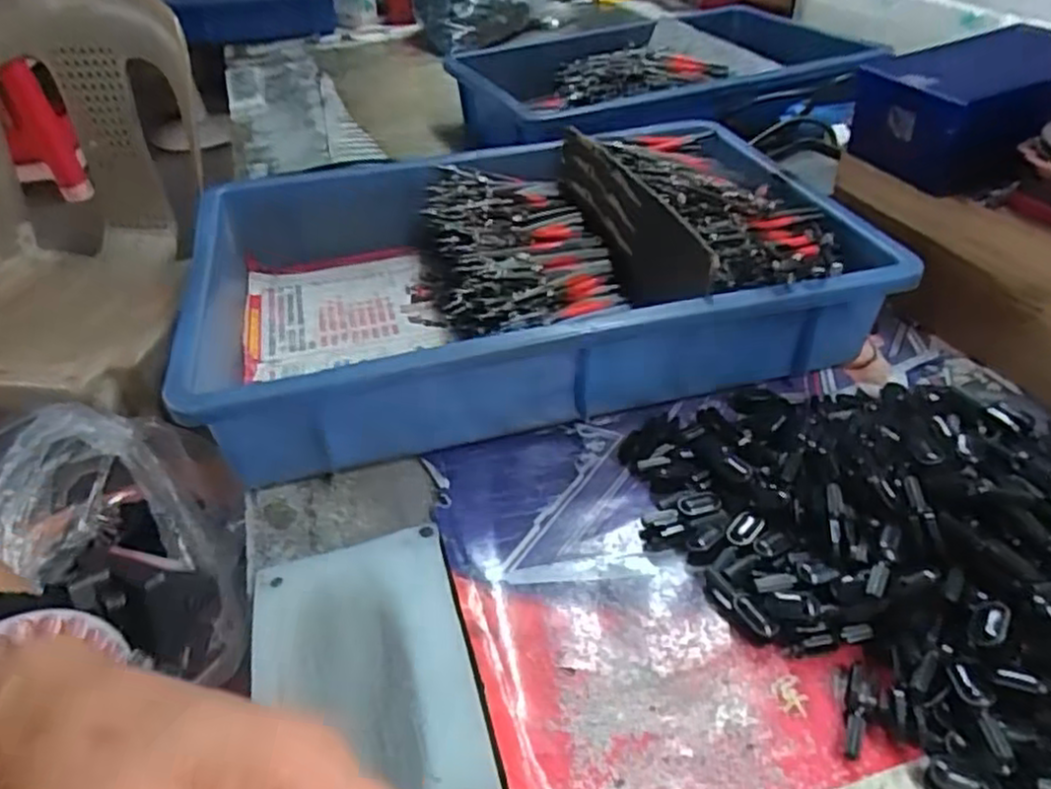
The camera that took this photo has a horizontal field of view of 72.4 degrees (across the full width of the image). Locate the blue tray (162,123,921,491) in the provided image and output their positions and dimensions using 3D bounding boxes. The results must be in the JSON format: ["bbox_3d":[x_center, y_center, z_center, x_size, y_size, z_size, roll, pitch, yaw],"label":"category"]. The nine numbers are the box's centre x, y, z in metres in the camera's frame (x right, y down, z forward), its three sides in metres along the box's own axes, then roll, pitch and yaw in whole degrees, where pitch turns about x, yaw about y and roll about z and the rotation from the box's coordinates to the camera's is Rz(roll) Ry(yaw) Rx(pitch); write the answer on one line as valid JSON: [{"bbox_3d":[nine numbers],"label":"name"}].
[{"bbox_3d":[-0.005,-0.095,0.519,0.430,0.088,0.299,-11,40,-10],"label":"blue tray"}]

